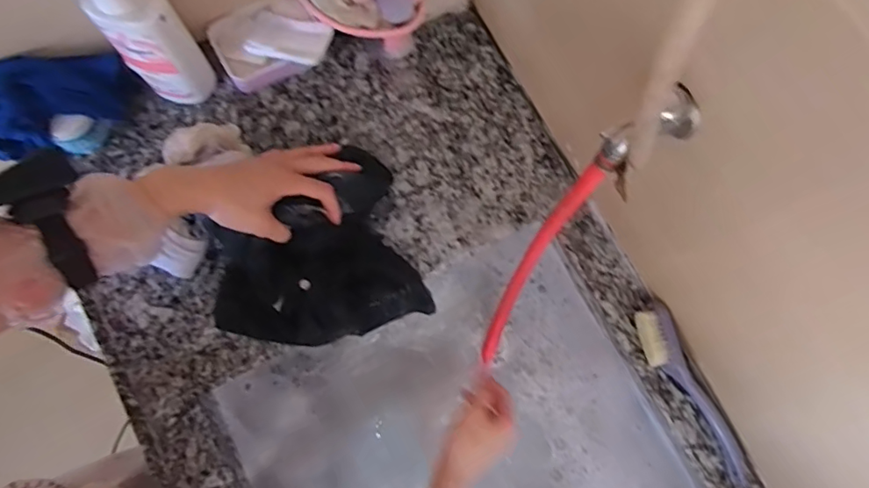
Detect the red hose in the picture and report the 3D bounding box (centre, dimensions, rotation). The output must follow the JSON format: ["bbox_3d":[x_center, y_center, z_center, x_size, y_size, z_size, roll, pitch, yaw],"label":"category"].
[{"bbox_3d":[0.116,0.027,0.631,0.027,0.376,0.062,25,51,5],"label":"red hose"}]

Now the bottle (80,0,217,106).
[{"bbox_3d":[-0.301,-0.214,0.587,0.071,0.218,0.058,-40,81,-10],"label":"bottle"}]

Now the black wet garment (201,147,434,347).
[{"bbox_3d":[-0.142,0.019,0.611,0.231,0.135,0.178,-20,78,-6],"label":"black wet garment"}]

